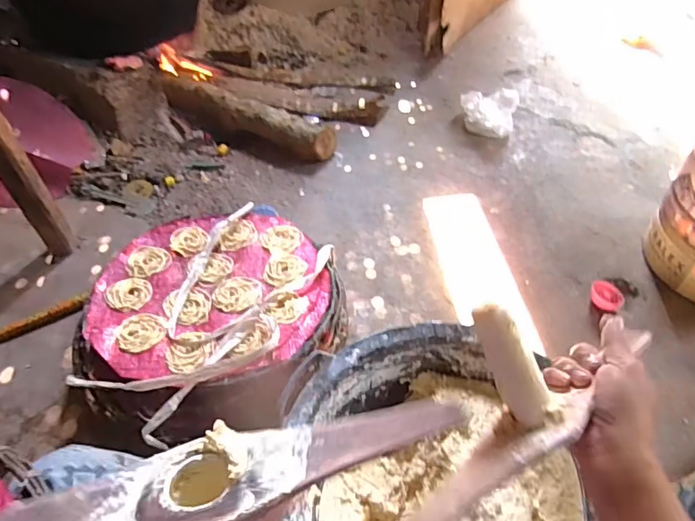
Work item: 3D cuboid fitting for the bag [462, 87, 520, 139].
[{"bbox_3d":[0.368,-0.394,1.318,0.148,0.089,0.108,12,52,12],"label":"bag"}]

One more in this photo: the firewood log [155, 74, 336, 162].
[{"bbox_3d":[-0.278,-0.379,1.325,0.518,0.089,0.077,21,54,18],"label":"firewood log"}]

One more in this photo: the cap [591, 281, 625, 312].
[{"bbox_3d":[0.497,0.072,0.962,0.061,0.023,0.071,30,57,24],"label":"cap"}]

